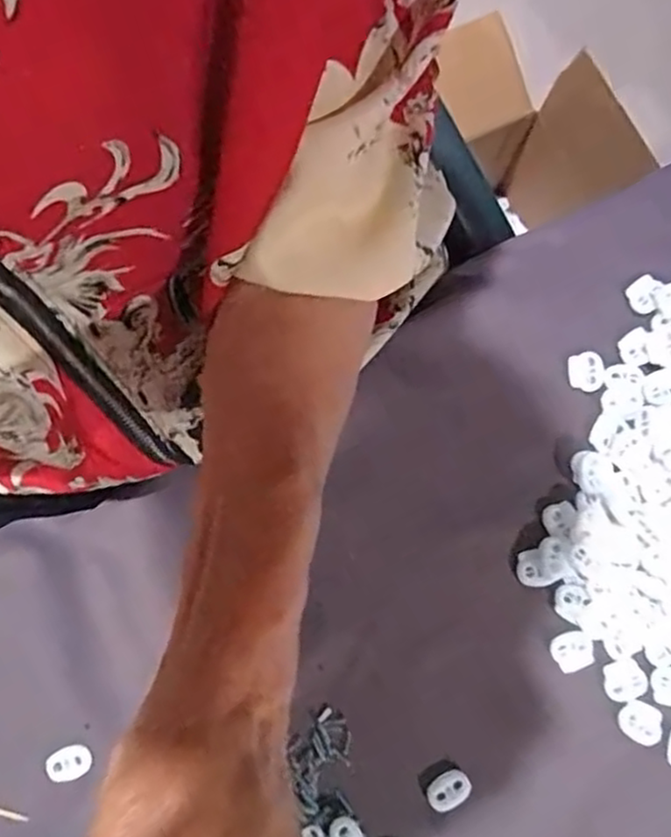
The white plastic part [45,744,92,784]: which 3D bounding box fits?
[{"bbox_3d":[-0.137,0.178,0.358,0.022,0.007,0.016,-23,81,-4],"label":"white plastic part"}]

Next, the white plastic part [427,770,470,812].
[{"bbox_3d":[0.057,0.190,0.354,0.023,0.004,0.016,-32,82,-6],"label":"white plastic part"}]

